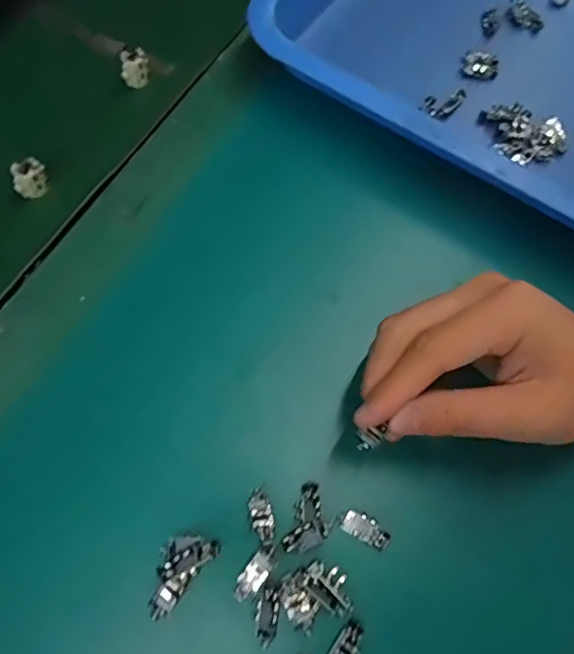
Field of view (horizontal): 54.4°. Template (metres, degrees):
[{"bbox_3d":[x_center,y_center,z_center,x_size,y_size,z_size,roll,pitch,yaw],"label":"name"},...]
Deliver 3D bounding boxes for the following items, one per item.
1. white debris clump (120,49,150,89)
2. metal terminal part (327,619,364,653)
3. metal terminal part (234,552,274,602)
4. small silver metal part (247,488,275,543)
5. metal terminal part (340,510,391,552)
[{"bbox_3d":[-0.104,-0.177,0.380,0.018,0.020,0.017,1,66,-3],"label":"white debris clump"},{"bbox_3d":[0.026,0.147,0.253,0.012,0.004,0.026,36,69,12],"label":"metal terminal part"},{"bbox_3d":[-0.016,0.117,0.261,0.011,0.004,0.022,39,70,13],"label":"metal terminal part"},{"bbox_3d":[-0.012,0.092,0.273,0.011,0.004,0.025,-14,68,-9],"label":"small silver metal part"},{"bbox_3d":[0.039,0.099,0.274,0.024,0.005,0.012,29,68,9],"label":"metal terminal part"}]

